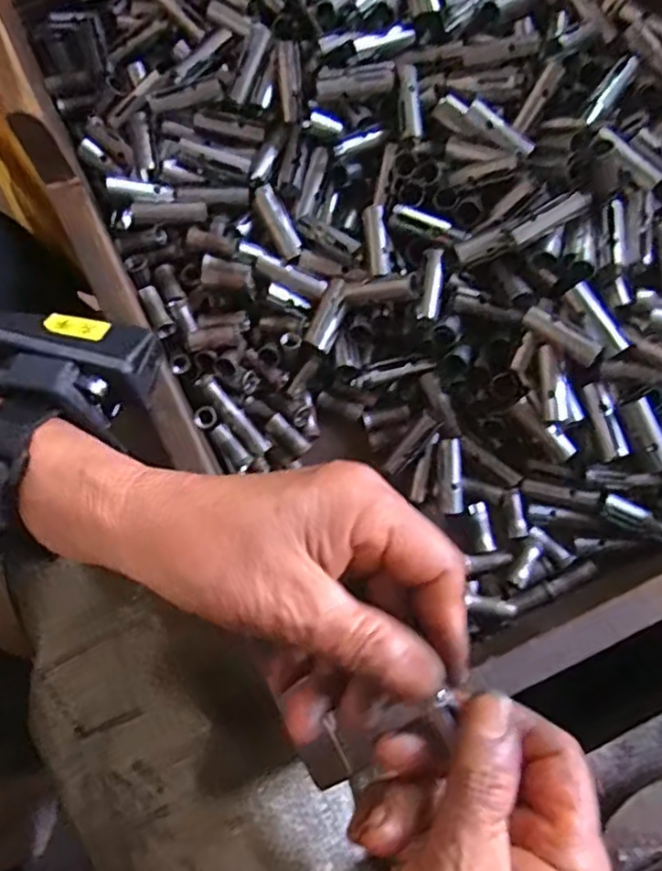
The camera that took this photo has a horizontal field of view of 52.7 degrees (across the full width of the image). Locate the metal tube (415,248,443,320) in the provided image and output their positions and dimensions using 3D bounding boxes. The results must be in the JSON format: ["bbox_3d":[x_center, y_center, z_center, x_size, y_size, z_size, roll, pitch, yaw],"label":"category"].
[{"bbox_3d":[0.049,-0.073,0.322,0.011,0.007,0.036,9,74,2],"label":"metal tube"}]

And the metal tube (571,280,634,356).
[{"bbox_3d":[0.123,-0.053,0.308,0.013,0.011,0.037,-34,90,-10],"label":"metal tube"}]

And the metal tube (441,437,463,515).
[{"bbox_3d":[0.060,0.021,0.334,0.011,0.015,0.036,3,74,0],"label":"metal tube"}]

